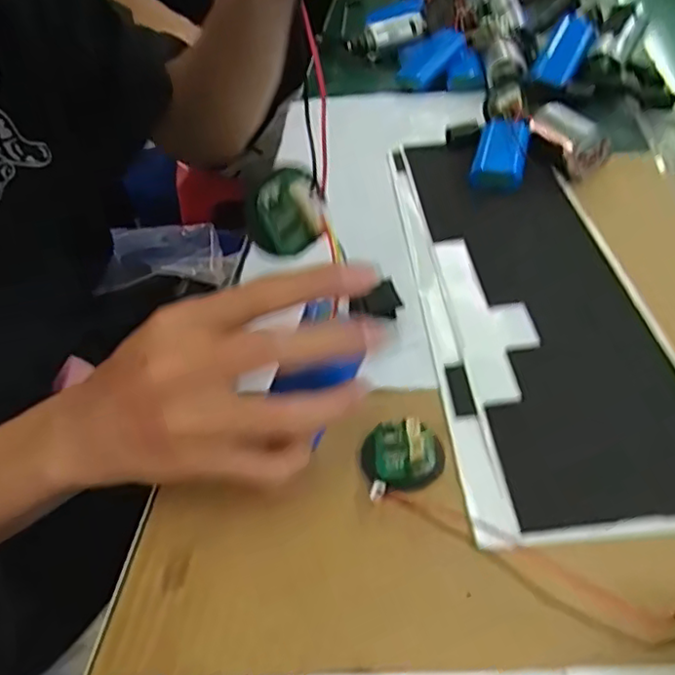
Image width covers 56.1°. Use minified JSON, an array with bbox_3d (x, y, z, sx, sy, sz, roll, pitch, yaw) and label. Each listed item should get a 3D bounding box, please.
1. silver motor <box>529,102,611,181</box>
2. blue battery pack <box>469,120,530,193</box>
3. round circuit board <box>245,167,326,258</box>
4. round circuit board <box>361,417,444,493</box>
[{"bbox_3d":[0.168,-0.147,0.462,0.032,0.030,0.063,-18,44,-12],"label":"silver motor"},{"bbox_3d":[0.121,-0.135,0.471,0.034,0.021,0.078,9,46,17],"label":"blue battery pack"},{"bbox_3d":[-0.021,-0.049,0.256,0.030,0.034,0.010,-15,44,-8],"label":"round circuit board"},{"bbox_3d":[0.029,0.053,0.295,0.036,0.010,0.033,-4,43,3],"label":"round circuit board"}]

